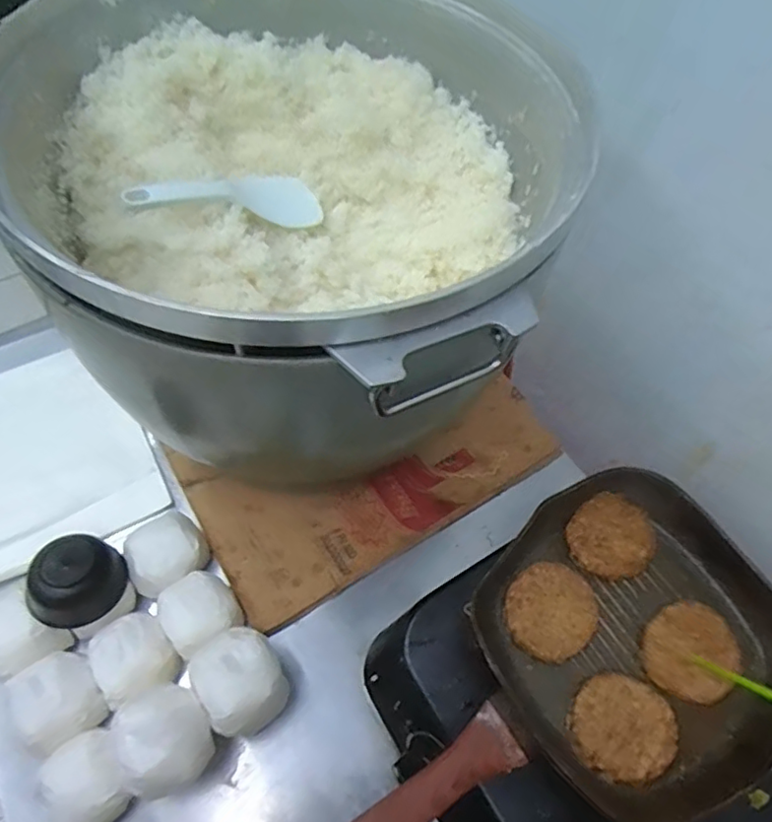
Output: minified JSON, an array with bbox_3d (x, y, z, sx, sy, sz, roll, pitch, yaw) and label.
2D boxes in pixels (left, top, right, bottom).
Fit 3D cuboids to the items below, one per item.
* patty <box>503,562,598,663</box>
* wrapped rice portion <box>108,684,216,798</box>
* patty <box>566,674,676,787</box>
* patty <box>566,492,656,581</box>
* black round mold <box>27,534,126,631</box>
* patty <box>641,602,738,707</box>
[{"bbox_3d":[0.142,0.170,0.511,0.073,0.009,0.082,35,64,16],"label":"patty"},{"bbox_3d":[-0.192,0.284,0.522,0.078,0.056,0.077,1,60,-2],"label":"wrapped rice portion"},{"bbox_3d":[0.187,0.249,0.472,0.077,0.012,0.076,1,60,-2],"label":"patty"},{"bbox_3d":[0.205,0.115,0.545,0.078,0.009,0.071,1,60,-2],"label":"patty"},{"bbox_3d":[-0.309,0.168,0.597,0.080,0.050,0.079,1,60,-2],"label":"black round mold"},{"bbox_3d":[0.256,0.201,0.503,0.070,0.013,0.076,1,60,-2],"label":"patty"}]

